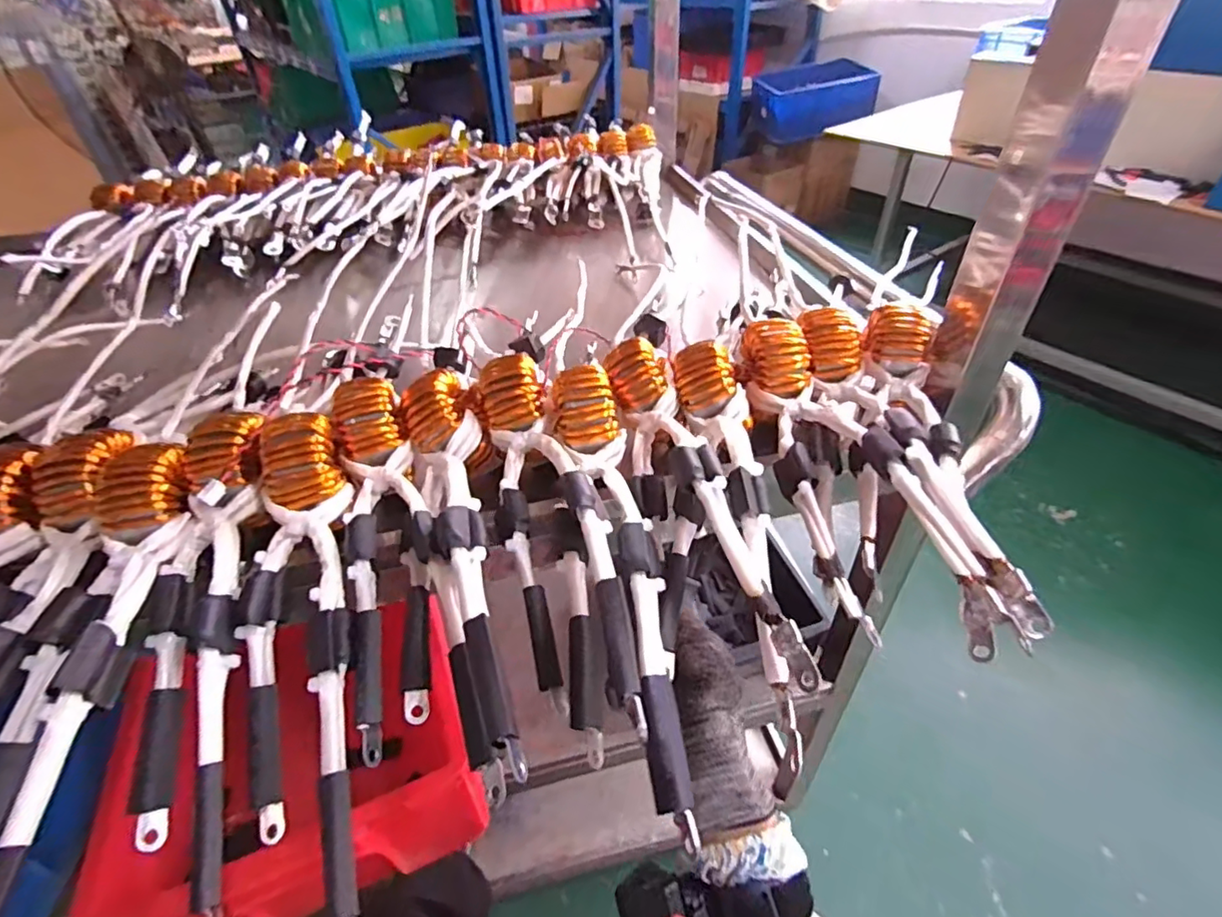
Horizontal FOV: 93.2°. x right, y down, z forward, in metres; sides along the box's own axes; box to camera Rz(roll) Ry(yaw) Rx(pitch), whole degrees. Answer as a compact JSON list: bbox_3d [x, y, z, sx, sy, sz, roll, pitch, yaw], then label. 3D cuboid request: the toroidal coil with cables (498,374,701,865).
[{"bbox_3d":[-0.010,0.051,0.329,0.070,0.063,0.280,-9,42,-6],"label":"toroidal coil with cables"}]

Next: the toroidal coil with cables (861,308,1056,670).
[{"bbox_3d":[0.203,-0.015,0.368,0.076,0.044,0.292,6,43,10],"label":"toroidal coil with cables"}]

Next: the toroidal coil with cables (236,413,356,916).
[{"bbox_3d":[-0.172,0.095,0.319,0.059,0.039,0.290,-13,62,-11],"label":"toroidal coil with cables"}]

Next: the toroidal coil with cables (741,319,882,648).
[{"bbox_3d":[0.129,0.002,0.388,0.046,0.040,0.238,-3,56,0],"label":"toroidal coil with cables"}]

